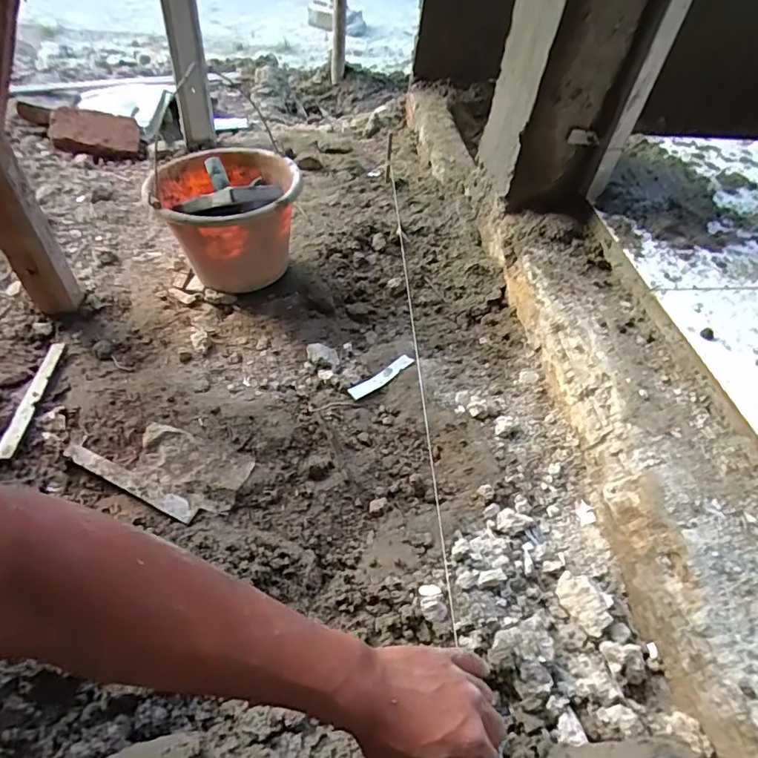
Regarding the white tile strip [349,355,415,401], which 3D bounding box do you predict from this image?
[{"bbox_3d":[0.003,-0.002,0.769,0.112,0.016,0.020,-30,59,-26],"label":"white tile strip"}]

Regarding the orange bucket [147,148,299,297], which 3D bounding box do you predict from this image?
[{"bbox_3d":[-0.248,-0.268,0.852,0.211,0.187,0.239,-14,53,-16],"label":"orange bucket"}]

